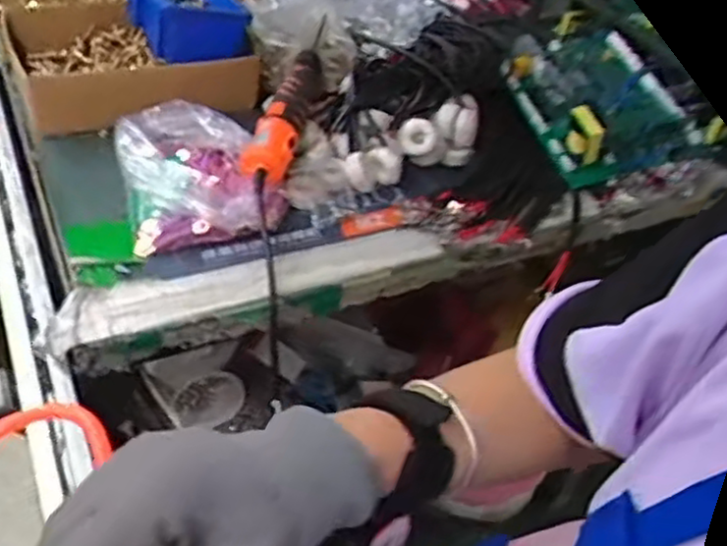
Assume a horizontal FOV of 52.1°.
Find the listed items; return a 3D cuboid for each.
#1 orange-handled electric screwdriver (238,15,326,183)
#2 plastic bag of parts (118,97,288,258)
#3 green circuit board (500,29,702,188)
[{"bbox_3d":[-0.083,-0.185,0.813,0.054,0.042,0.265,8,42,2],"label":"orange-handled electric screwdriver"},{"bbox_3d":[-0.168,-0.105,0.744,0.145,0.051,0.174,-12,46,-20],"label":"plastic bag of parts"},{"bbox_3d":[0.273,-0.211,0.885,0.167,0.051,0.203,-14,57,-1],"label":"green circuit board"}]

